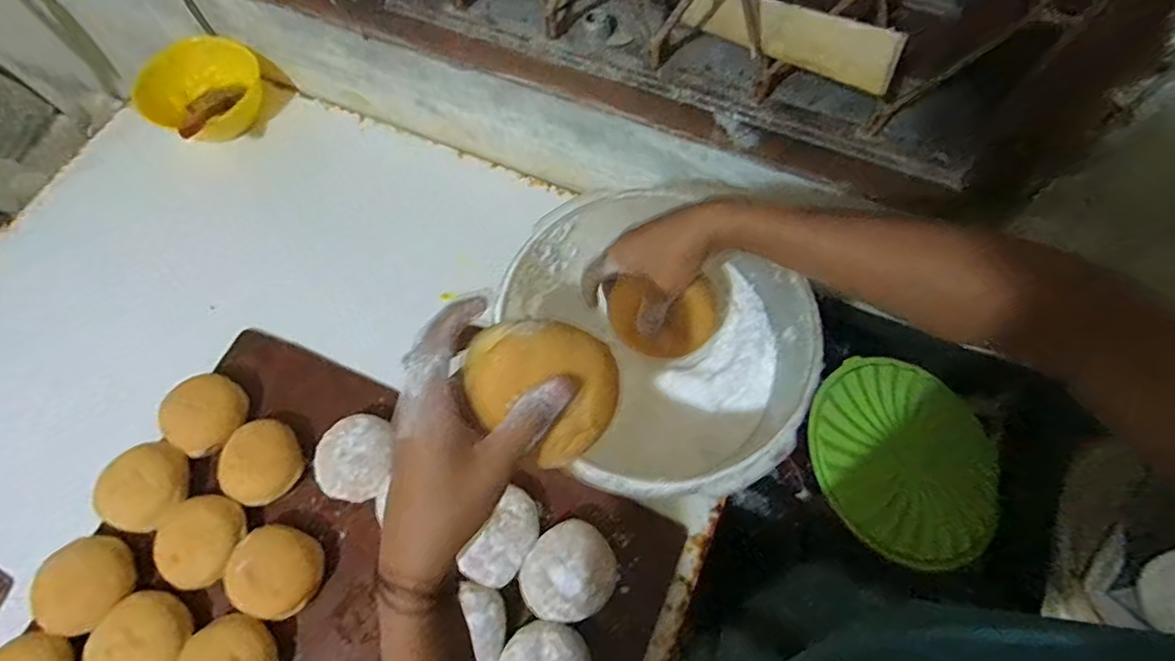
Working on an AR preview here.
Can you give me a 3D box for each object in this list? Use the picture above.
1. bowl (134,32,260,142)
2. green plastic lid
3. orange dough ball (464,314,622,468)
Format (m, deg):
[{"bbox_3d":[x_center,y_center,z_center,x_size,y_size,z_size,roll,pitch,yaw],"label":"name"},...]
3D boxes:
[{"bbox_3d":[-0.536,-0.336,0.804,0.150,0.070,0.149,-1,68,2],"label":"bowl"},{"bbox_3d":[0.383,0.149,0.688,0.235,0.013,0.242,5,67,-11],"label":"green plastic lid"},{"bbox_3d":[-0.026,0.034,0.318,0.080,0.051,0.069,9,69,6],"label":"orange dough ball"}]

